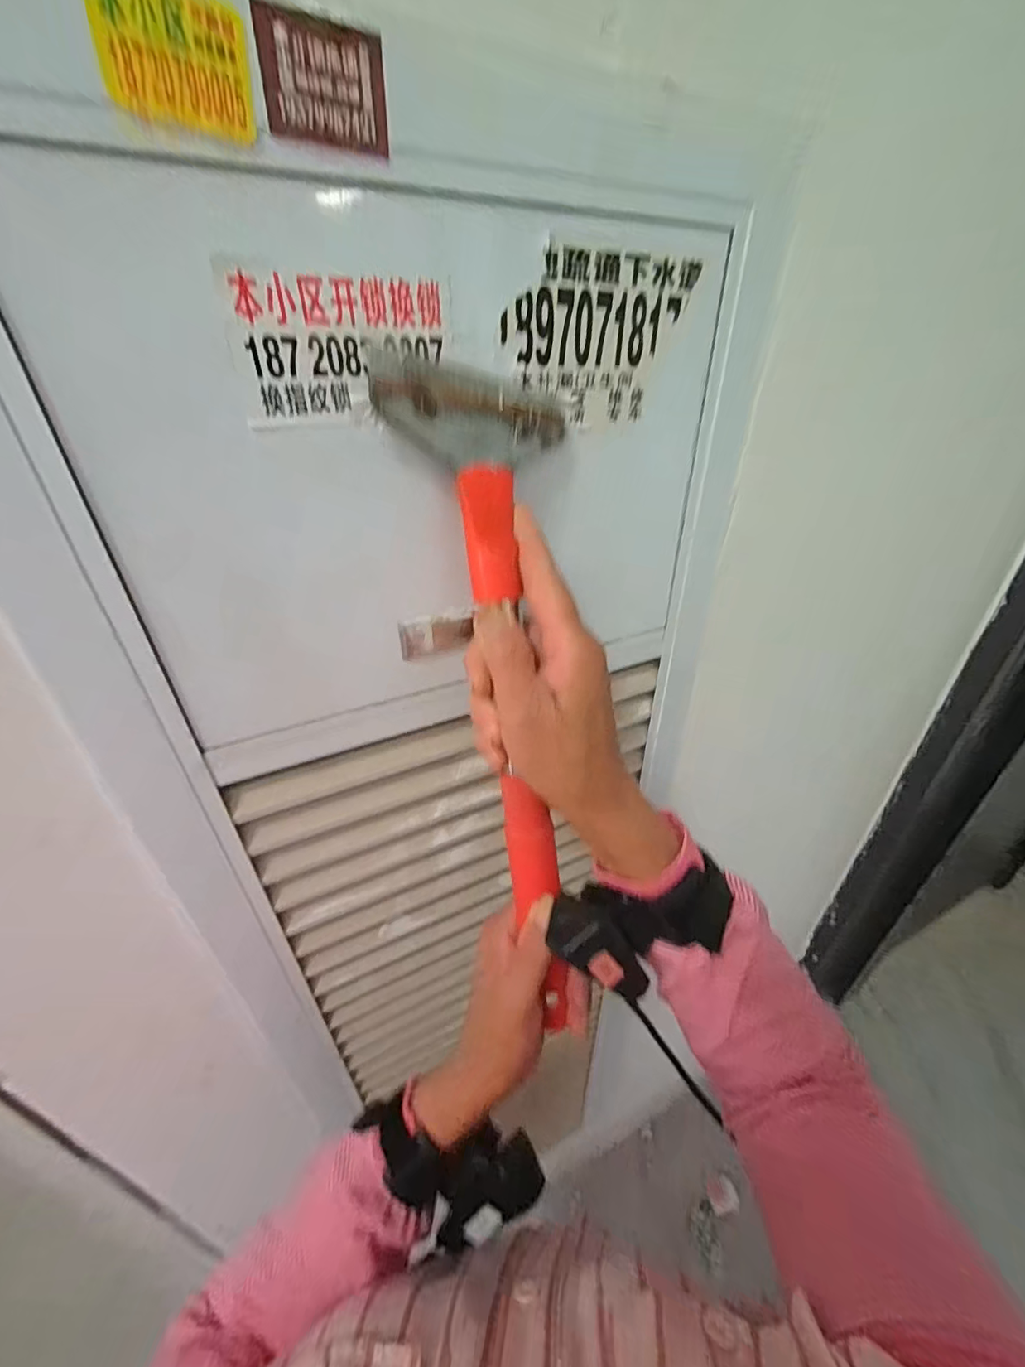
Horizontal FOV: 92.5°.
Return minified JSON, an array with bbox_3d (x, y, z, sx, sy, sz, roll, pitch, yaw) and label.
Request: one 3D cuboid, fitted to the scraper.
[{"bbox_3d":[0.001,0.029,0.265,0.090,0.359,0.023,-9,13,-15],"label":"scraper"}]

